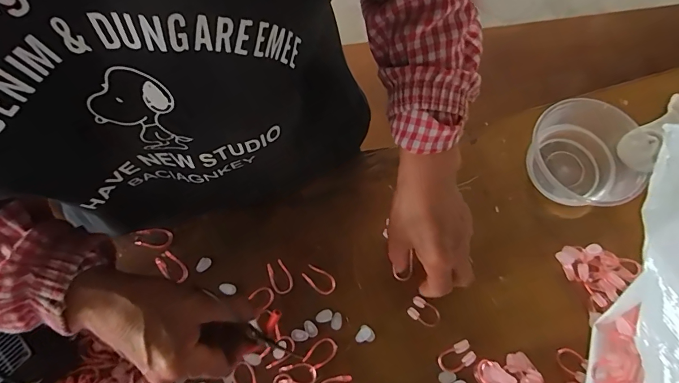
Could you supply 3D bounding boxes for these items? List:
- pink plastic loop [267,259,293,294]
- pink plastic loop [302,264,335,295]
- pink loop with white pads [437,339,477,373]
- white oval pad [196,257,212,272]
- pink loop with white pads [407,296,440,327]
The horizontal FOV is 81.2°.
[{"bbox_3d":[-0.064,0.091,0.421,0.022,0.005,0.036,-29,76,-9],"label":"pink plastic loop"},{"bbox_3d":[-0.021,0.093,0.421,0.037,0.004,0.022,41,77,11],"label":"pink plastic loop"},{"bbox_3d":[0.118,0.167,0.400,0.037,0.009,0.023,-24,75,-8],"label":"pink loop with white pads"},{"bbox_3d":[-0.147,0.080,0.430,0.013,0.004,0.017,20,74,5],"label":"white oval pad"},{"bbox_3d":[0.088,0.126,0.408,0.035,0.013,0.022,34,75,9],"label":"pink loop with white pads"}]

